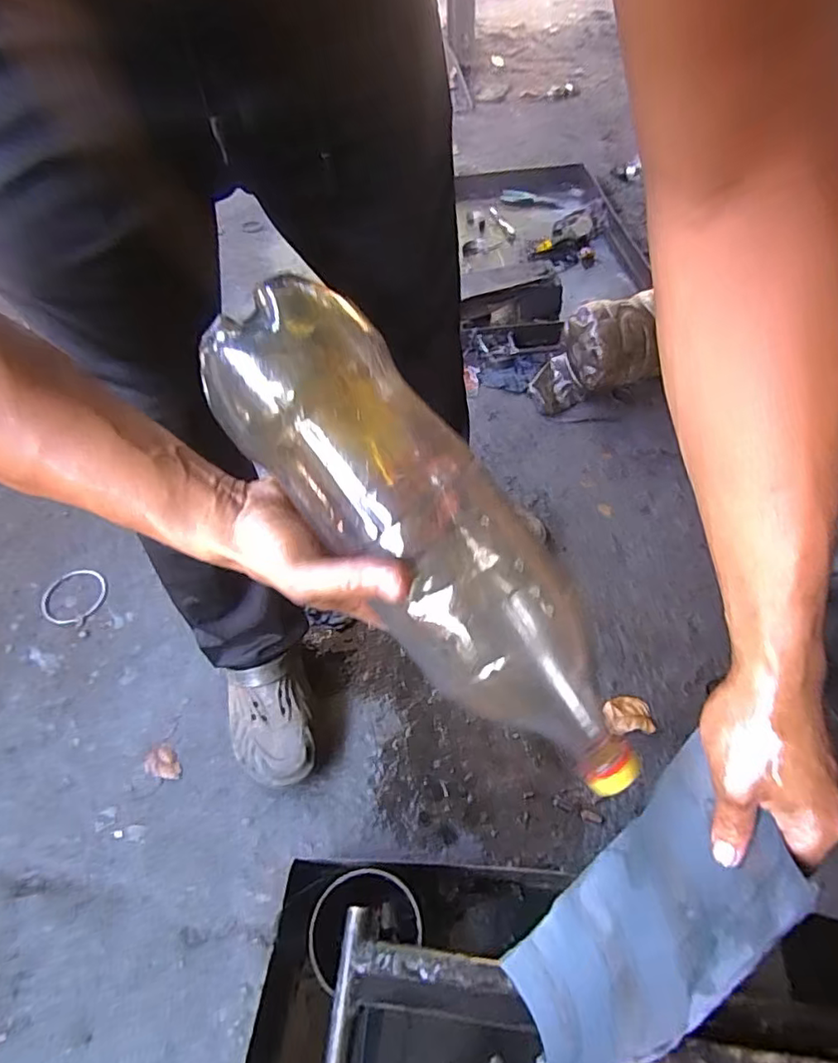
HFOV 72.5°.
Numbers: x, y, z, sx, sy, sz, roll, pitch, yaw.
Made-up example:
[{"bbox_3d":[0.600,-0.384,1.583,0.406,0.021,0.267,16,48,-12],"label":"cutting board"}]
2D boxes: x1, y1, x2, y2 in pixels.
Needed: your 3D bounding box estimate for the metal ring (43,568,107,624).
[{"bbox_3d":[-0.564,0.105,0.935,0.107,0.004,0.100,-1,54,1],"label":"metal ring"}]

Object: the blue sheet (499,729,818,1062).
[{"bbox_3d":[0.142,0.270,0.383,0.021,0.262,0.110,19,23,-13],"label":"blue sheet"}]

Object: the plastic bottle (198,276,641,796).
[{"bbox_3d":[0.014,0.012,0.338,0.105,0.096,0.335,-42,99,-25],"label":"plastic bottle"}]

